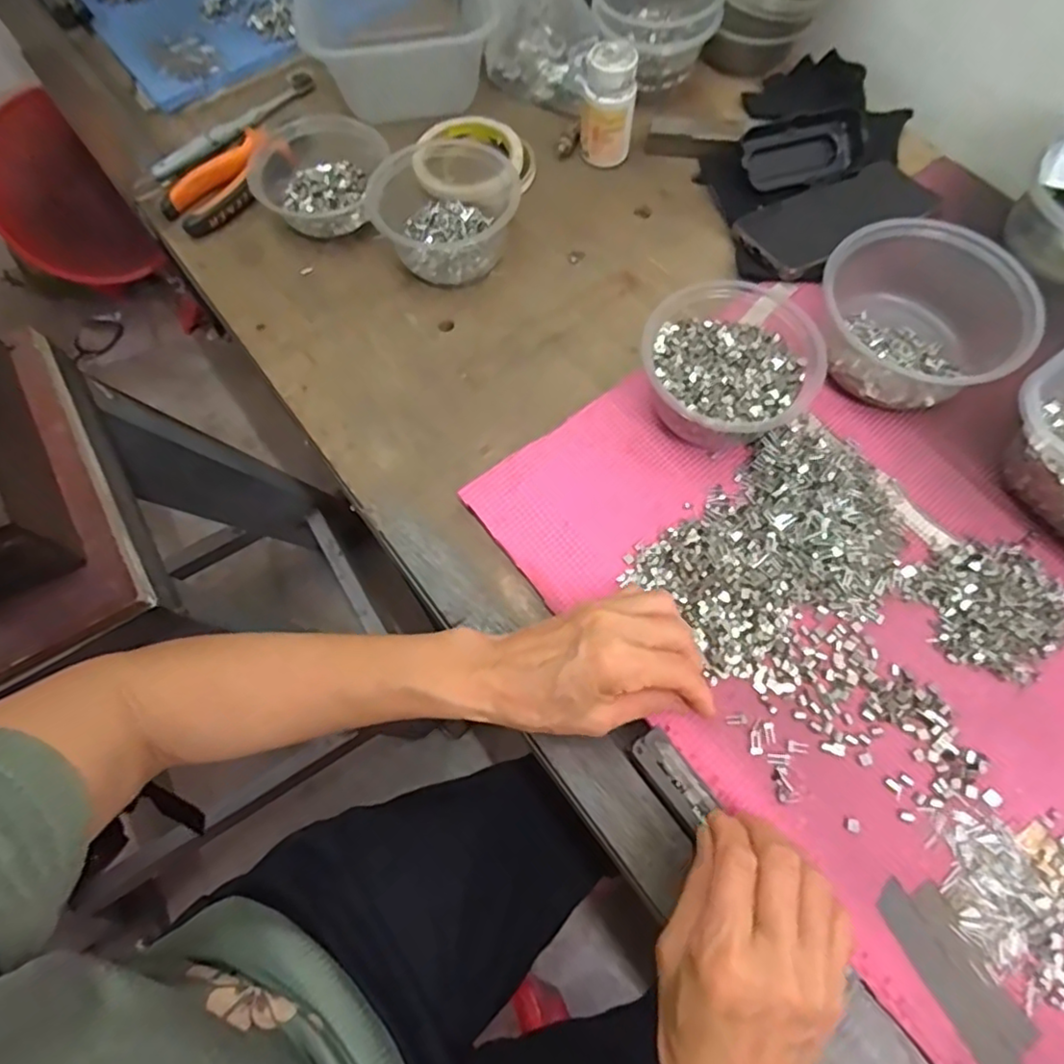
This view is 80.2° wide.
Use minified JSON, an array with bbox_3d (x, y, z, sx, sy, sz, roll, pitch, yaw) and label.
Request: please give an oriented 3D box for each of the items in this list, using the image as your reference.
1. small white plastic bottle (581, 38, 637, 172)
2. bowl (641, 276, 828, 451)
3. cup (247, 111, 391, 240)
[{"bbox_3d":[0.066,-0.366,0.540,0.043,0.078,0.043,8,68,6],"label":"small white plastic bottle"},{"bbox_3d":[0.131,-0.110,0.436,0.109,0.064,0.109,-1,68,2],"label":"bowl"},{"bbox_3d":[-0.180,-0.302,0.539,0.112,0.049,0.114,-1,68,2],"label":"cup"}]

